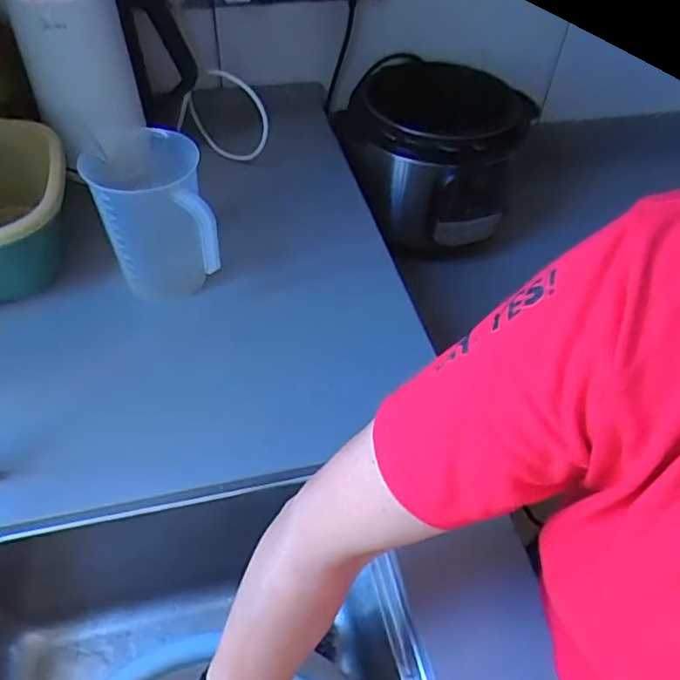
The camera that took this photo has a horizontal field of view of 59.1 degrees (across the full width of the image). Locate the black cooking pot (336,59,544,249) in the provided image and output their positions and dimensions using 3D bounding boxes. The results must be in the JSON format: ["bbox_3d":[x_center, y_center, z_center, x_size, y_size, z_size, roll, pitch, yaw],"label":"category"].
[{"bbox_3d":[0.154,-0.318,0.999,0.270,0.230,0.315,15,49,9],"label":"black cooking pot"}]

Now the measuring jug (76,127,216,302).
[{"bbox_3d":[-0.203,-0.126,0.663,0.105,0.157,0.155,-15,51,-17],"label":"measuring jug"}]

